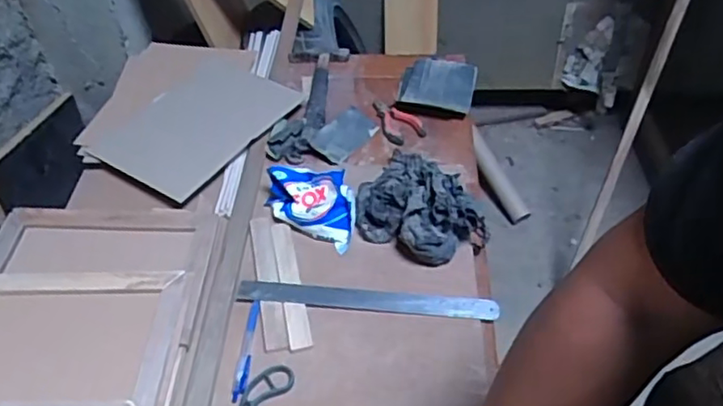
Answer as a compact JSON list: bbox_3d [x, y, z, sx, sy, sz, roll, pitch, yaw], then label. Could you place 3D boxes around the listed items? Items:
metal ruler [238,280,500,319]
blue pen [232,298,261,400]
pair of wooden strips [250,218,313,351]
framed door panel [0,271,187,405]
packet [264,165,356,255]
[{"bbox_3d":[0.008,0.121,0.781,0.321,0.008,0.030,5,49,2],"label":"metal ruler"},{"bbox_3d":[-0.137,0.169,0.740,0.013,0.011,0.138,3,46,0],"label":"blue pen"},{"bbox_3d":[-0.108,0.097,0.804,0.054,0.010,0.211,-8,47,-10],"label":"pair of wooden strips"},{"bbox_3d":[-0.365,0.166,0.719,0.288,0.023,0.197,2,46,-1],"label":"framed door panel"},{"bbox_3d":[-0.069,-0.004,0.863,0.149,0.055,0.076,26,51,18],"label":"packet"}]

